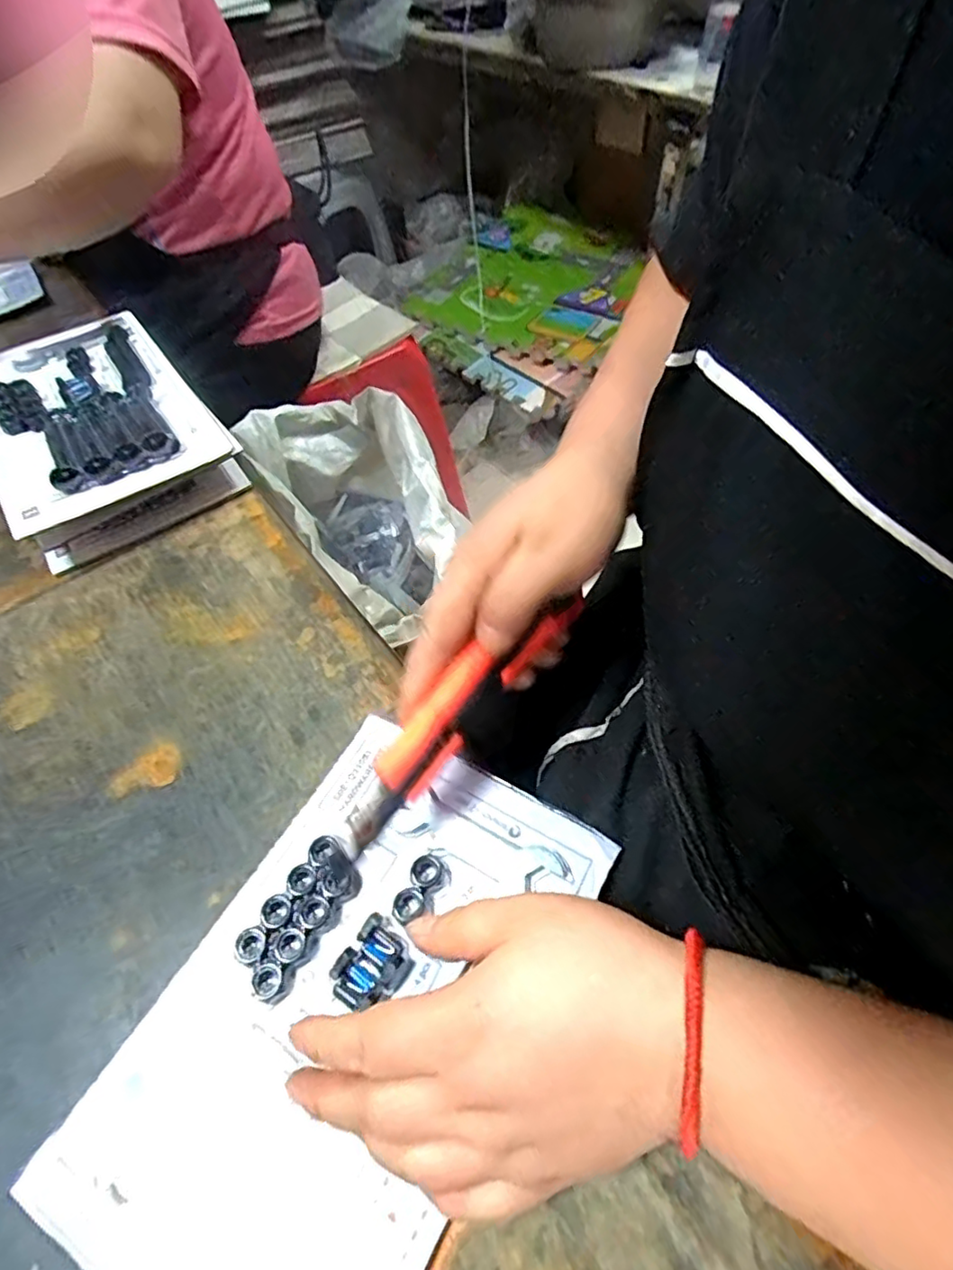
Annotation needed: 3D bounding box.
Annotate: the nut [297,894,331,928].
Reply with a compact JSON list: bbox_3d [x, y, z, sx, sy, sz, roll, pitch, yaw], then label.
[{"bbox_3d":[-0.076,0.131,0.292,0.014,0.005,0.014,-20,56,-8],"label":"nut"}]

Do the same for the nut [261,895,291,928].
[{"bbox_3d":[-0.094,0.131,0.292,0.013,0.008,0.014,-2,55,4],"label":"nut"}]

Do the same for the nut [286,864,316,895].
[{"bbox_3d":[-0.084,0.119,0.299,0.014,0.006,0.013,-2,55,4],"label":"nut"}]

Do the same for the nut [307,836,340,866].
[{"bbox_3d":[-0.076,0.107,0.306,0.014,0.007,0.015,-2,55,4],"label":"nut"}]

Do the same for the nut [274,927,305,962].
[{"bbox_3d":[-0.086,0.142,0.285,0.013,0.006,0.014,-2,55,4],"label":"nut"}]

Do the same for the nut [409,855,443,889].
[{"bbox_3d":[-0.025,0.114,0.299,0.015,0.004,0.016,-2,55,4],"label":"nut"}]

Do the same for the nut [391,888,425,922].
[{"bbox_3d":[-0.032,0.127,0.291,0.016,0.005,0.013,-28,58,-14],"label":"nut"}]

